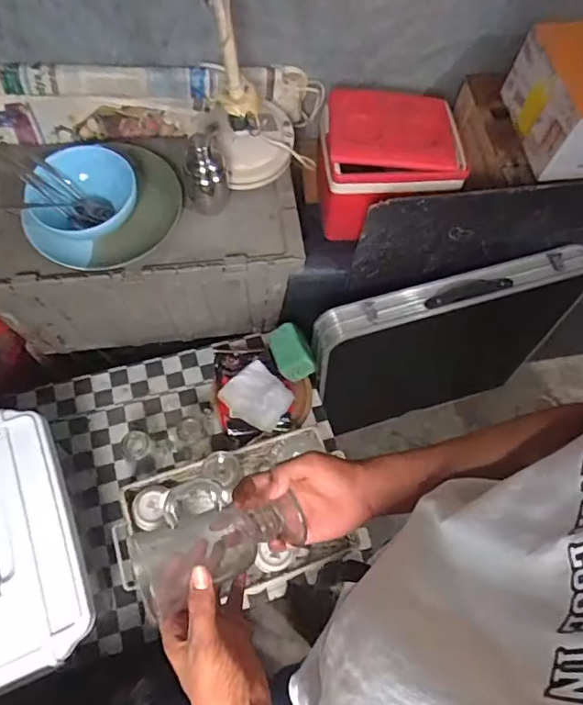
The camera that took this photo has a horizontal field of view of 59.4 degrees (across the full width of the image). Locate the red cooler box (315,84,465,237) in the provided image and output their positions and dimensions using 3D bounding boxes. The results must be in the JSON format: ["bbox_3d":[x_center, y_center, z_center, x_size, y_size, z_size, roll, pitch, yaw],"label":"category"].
[{"bbox_3d":[0.180,-0.348,1.005,0.250,0.222,0.175,0,65,-3],"label":"red cooler box"}]

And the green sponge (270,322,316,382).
[{"bbox_3d":[-0.002,-0.002,1.052,0.074,0.067,0.099,-21,68,-12],"label":"green sponge"}]

